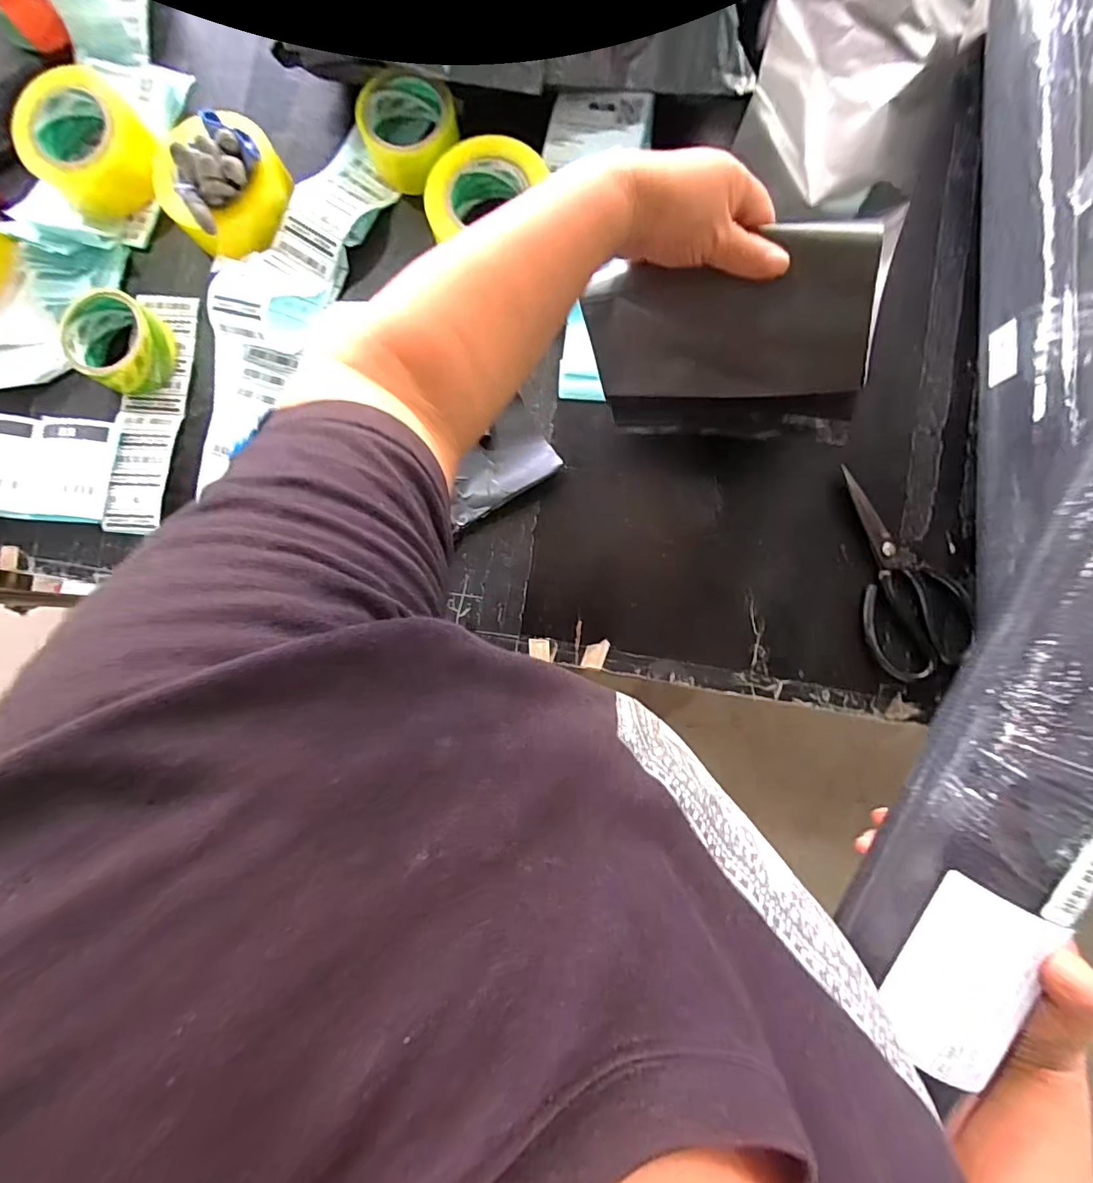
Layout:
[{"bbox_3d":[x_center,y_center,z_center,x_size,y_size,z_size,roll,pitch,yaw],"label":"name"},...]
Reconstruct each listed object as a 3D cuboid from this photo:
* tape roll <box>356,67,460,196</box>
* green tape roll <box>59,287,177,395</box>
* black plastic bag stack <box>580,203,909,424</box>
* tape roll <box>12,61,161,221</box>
[{"bbox_3d":[-0.144,-0.480,0.535,0.090,0.050,0.091,0,85,3],"label":"tape roll"},{"bbox_3d":[-0.443,-0.259,0.531,0.097,0.044,0.091,0,85,3],"label":"green tape roll"},{"bbox_3d":[0.136,-0.188,0.393,0.200,0.129,0.026,4,49,26],"label":"black plastic bag stack"},{"bbox_3d":[-0.488,-0.477,0.546,0.119,0.059,0.122,0,85,3],"label":"tape roll"}]

